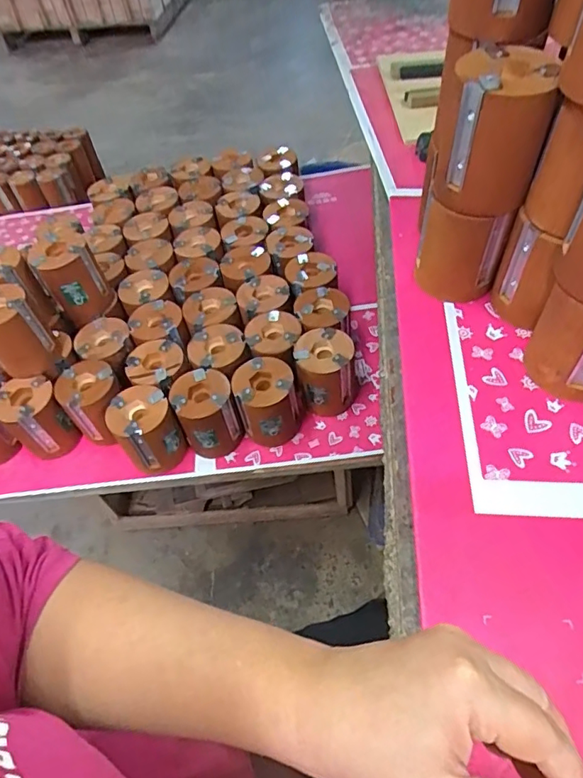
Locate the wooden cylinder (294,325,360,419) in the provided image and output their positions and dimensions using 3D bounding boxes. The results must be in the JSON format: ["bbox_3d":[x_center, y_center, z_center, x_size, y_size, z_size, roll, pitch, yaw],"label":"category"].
[{"bbox_3d":[0.049,-0.025,0.719,0.081,0.098,0.081,-3,53,4],"label":"wooden cylinder"}]

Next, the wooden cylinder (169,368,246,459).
[{"bbox_3d":[-0.110,0.040,0.699,0.075,0.117,0.079,-3,53,4],"label":"wooden cylinder"}]

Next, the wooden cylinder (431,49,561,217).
[{"bbox_3d":[0.162,-0.209,0.434,0.079,0.102,0.062,6,54,10],"label":"wooden cylinder"}]

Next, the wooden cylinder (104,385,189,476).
[{"bbox_3d":[-0.189,0.056,0.687,0.076,0.096,0.075,-3,53,4],"label":"wooden cylinder"}]

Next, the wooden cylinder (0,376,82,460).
[{"bbox_3d":[-0.346,0.042,0.717,0.072,0.097,0.080,-37,58,-20],"label":"wooden cylinder"}]

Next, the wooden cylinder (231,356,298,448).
[{"bbox_3d":[-0.033,0.019,0.701,0.076,0.099,0.074,-3,53,4],"label":"wooden cylinder"}]

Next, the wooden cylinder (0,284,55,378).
[{"bbox_3d":[-0.367,-0.072,0.687,0.075,0.104,0.082,-37,58,-20],"label":"wooden cylinder"}]

